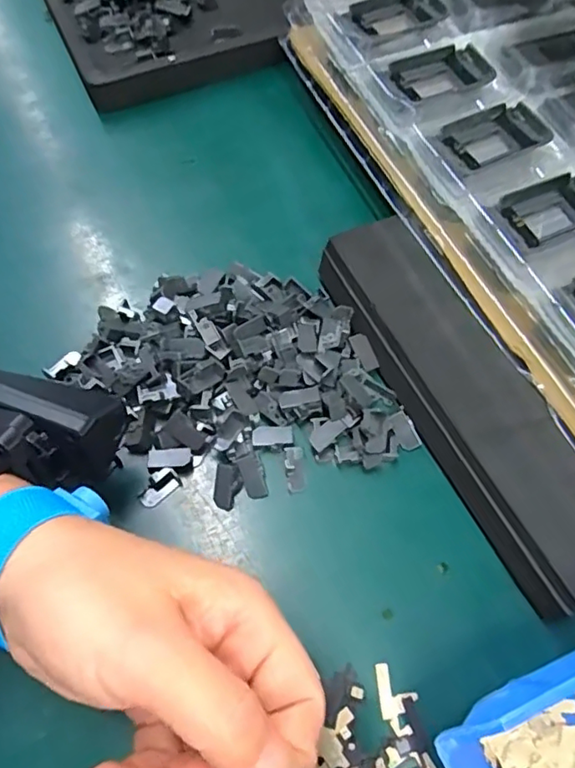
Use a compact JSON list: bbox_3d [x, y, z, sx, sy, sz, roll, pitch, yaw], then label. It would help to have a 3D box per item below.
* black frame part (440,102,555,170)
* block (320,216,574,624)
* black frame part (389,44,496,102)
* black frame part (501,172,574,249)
[{"bbox_3d":[0.120,-0.142,0.316,0.063,0.005,0.035,-25,68,-12],"label":"black frame part"},{"bbox_3d":[0.089,0.008,0.290,0.062,0.034,0.216,-24,70,-14],"label":"block"},{"bbox_3d":[0.094,-0.188,0.336,0.061,0.007,0.038,-17,67,-9],"label":"black frame part"},{"bbox_3d":[0.147,-0.095,0.298,0.062,0.007,0.036,-23,68,-12],"label":"black frame part"}]

